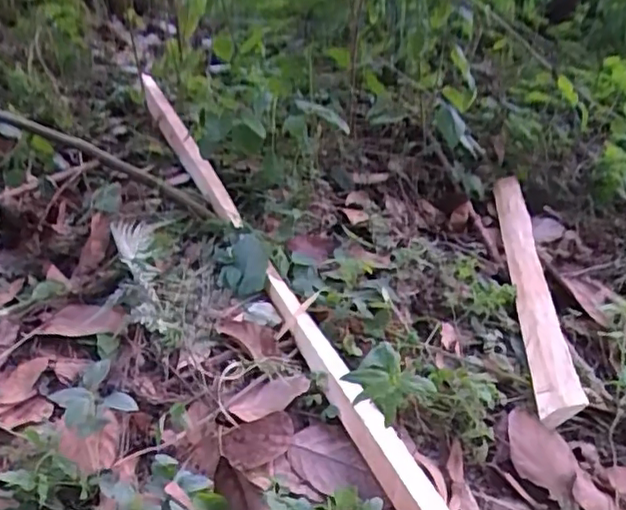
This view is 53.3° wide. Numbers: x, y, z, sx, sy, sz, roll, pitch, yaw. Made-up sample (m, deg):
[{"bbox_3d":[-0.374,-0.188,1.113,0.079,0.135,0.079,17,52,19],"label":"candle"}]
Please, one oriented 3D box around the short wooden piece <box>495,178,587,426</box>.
[{"bbox_3d":[0.346,0.020,1.015,0.052,0.059,0.680,8,33,7],"label":"short wooden piece"}]

